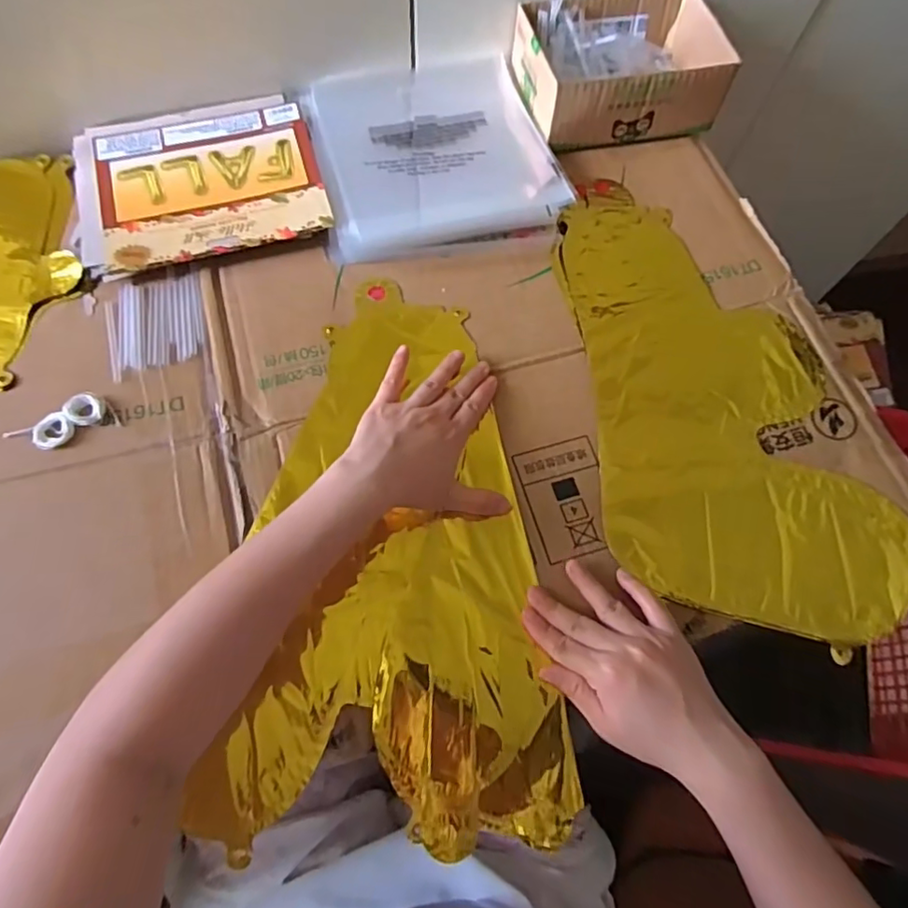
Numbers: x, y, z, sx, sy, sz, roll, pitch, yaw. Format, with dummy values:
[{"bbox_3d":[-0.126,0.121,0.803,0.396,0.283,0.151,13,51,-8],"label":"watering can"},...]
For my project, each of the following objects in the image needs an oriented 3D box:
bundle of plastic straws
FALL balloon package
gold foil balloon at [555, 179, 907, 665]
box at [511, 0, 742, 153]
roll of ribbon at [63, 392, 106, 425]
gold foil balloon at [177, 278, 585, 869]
[{"bbox_3d":[-0.248,-0.110,0.491,0.075,0.013,0.083,-16,70,-8],"label":"bundle of plastic straws"},{"bbox_3d":[-0.232,-0.253,0.530,0.213,0.016,0.181,-16,70,-8],"label":"FALL balloon package"},{"bbox_3d":[0.199,-0.051,0.483,0.213,0.023,0.407,-14,74,-5],"label":"gold foil balloon"},{"bbox_3d":[0.160,-0.378,0.574,0.184,0.059,0.135,-12,71,-7],"label":"box"},{"bbox_3d":[-0.284,-0.034,0.454,0.026,0.010,0.028,-42,75,-16],"label":"roll of ribbon"},{"bbox_3d":[-0.040,0.060,0.445,0.239,0.027,0.404,2,73,0],"label":"gold foil balloon"}]

